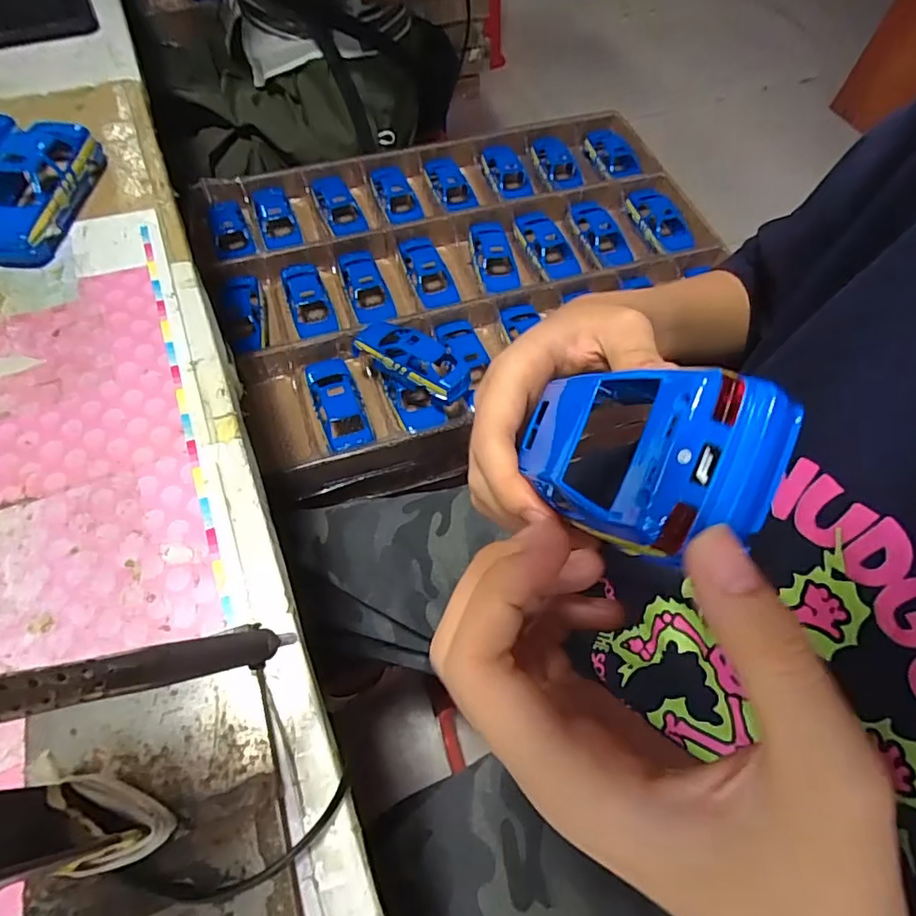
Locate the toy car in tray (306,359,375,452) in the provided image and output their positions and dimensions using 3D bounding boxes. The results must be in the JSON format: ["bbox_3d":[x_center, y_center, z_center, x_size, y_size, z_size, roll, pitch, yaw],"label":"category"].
[{"bbox_3d":[-0.127,-0.060,0.582,0.050,0.034,0.122,-16,64,-11],"label":"toy car in tray"}]

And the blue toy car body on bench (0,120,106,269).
[{"bbox_3d":[-0.298,-0.191,0.389,0.045,0.043,0.124,6,60,0],"label":"blue toy car body on bench"}]

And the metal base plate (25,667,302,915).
[{"bbox_3d":[-0.121,0.162,0.227,0.097,0.011,0.132,-15,63,-12],"label":"metal base plate"}]

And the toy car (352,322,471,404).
[{"bbox_3d":[-0.048,-0.107,0.581,0.132,0.036,0.056,30,64,13],"label":"toy car"}]

